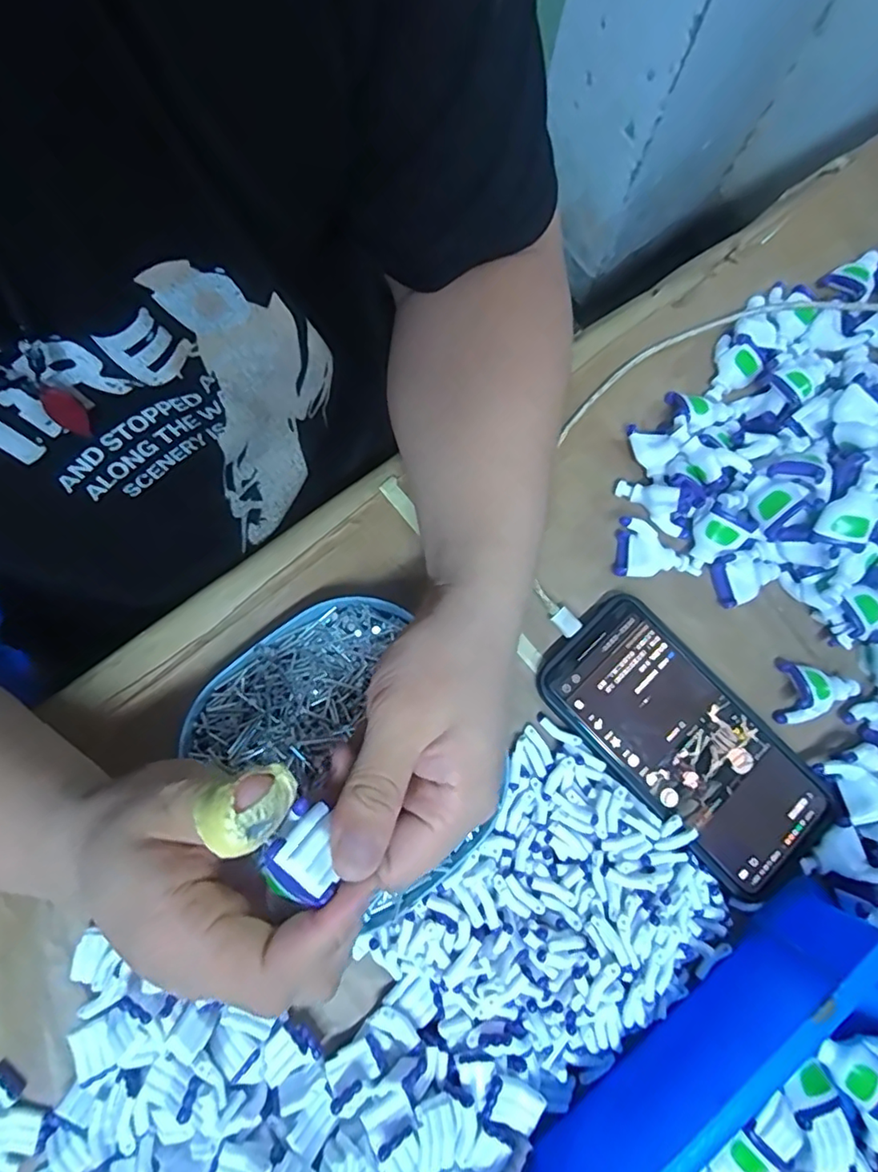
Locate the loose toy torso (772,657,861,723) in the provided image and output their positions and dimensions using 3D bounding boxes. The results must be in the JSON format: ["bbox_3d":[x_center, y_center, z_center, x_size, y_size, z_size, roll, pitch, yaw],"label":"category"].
[{"bbox_3d":[0.213,0.060,0.315,0.043,0.014,0.035,8,80,0],"label":"loose toy torso"}]

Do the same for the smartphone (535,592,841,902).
[{"bbox_3d":[0.134,0.085,0.304,0.078,0.007,0.165,-43,84,-8],"label":"smartphone"}]

